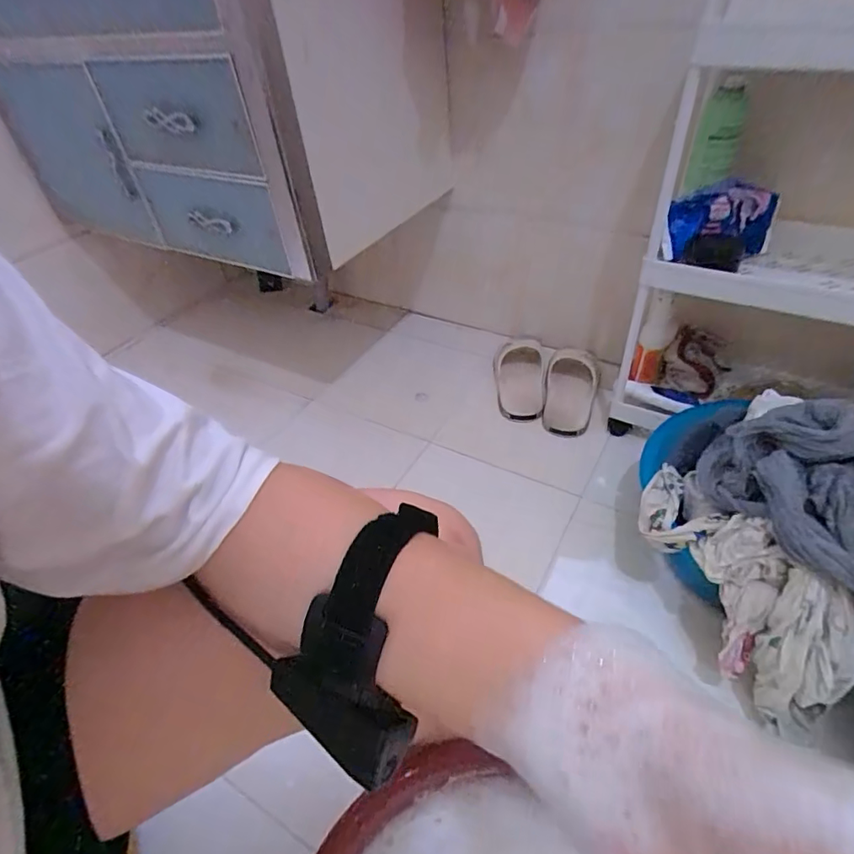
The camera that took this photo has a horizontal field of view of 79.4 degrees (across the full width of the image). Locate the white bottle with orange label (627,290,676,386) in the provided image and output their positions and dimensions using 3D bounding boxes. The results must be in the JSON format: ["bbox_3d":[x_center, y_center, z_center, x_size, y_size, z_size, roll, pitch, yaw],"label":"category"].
[{"bbox_3d":[0.407,-0.161,0.918,0.061,0.193,0.051,16,47,24],"label":"white bottle with orange label"}]

